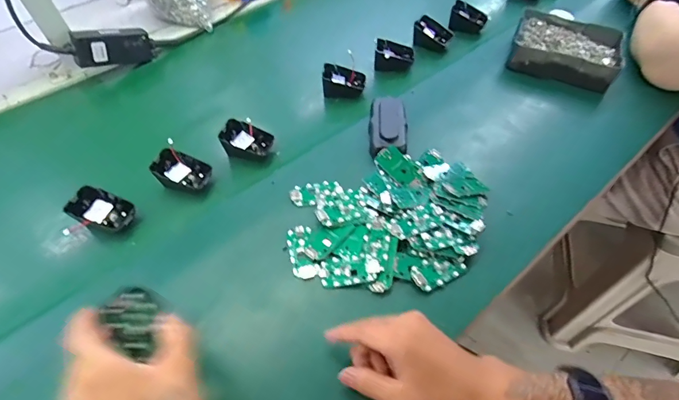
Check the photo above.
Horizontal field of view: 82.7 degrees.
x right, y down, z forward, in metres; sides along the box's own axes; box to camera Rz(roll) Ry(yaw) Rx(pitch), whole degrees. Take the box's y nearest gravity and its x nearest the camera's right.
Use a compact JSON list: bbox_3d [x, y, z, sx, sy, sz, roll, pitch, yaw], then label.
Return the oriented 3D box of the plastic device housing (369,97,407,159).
[{"bbox_3d":[0.067,-0.104,0.538,0.050,0.031,0.107,0,53,2],"label":"plastic device housing"}]

